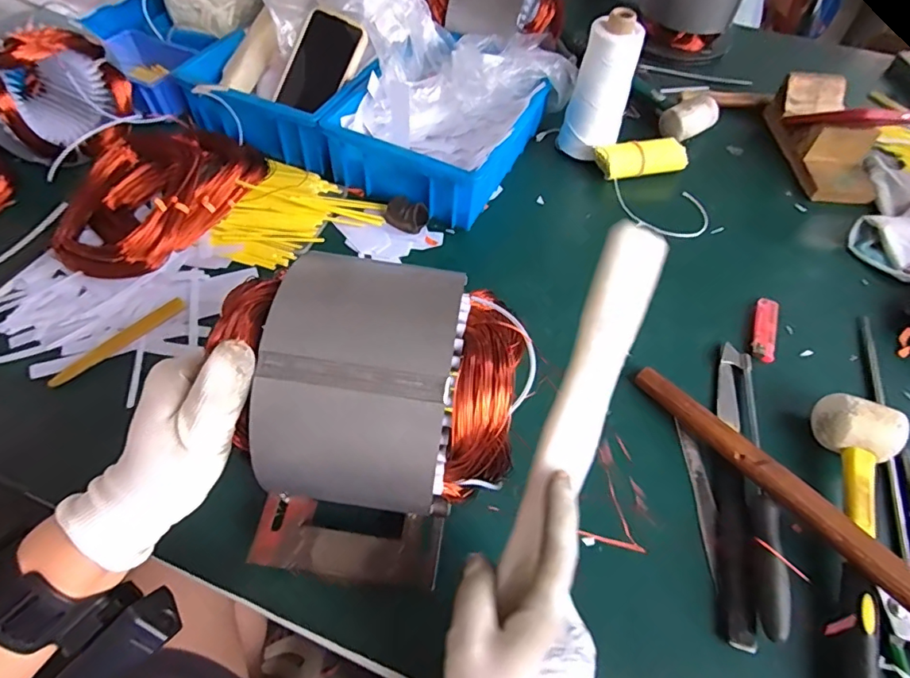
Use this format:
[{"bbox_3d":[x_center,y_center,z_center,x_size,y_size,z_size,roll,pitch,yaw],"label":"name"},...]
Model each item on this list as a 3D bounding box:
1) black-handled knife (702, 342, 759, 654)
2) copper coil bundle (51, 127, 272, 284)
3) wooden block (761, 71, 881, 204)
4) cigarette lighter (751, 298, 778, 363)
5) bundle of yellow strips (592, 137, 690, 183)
[{"bbox_3d":[0.233,0.112,0.435,0.035,0.015,0.263,16,56,8],"label":"black-handled knife"},{"bbox_3d":[-0.329,-0.160,0.561,0.141,0.050,0.220,27,58,15],"label":"copper coil bundle"},{"bbox_3d":[0.503,-0.277,0.700,0.088,0.062,0.209,4,55,0],"label":"wooden block"},{"bbox_3d":[0.323,-0.013,0.534,0.022,0.009,0.087,21,57,11],"label":"cigarette lighter"},{"bbox_3d":[0.240,-0.235,0.667,0.121,0.031,0.047,-12,57,-11],"label":"bundle of yellow strips"}]

